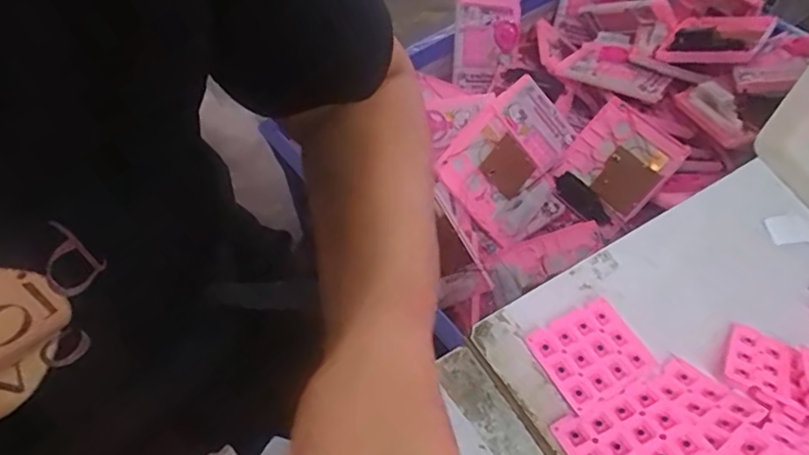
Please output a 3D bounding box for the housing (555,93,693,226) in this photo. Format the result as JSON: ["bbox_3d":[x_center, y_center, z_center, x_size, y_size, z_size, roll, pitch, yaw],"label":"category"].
[{"bbox_3d":[0.312,-0.100,0.812,0.135,0.023,0.131,43,102,26],"label":"housing"}]

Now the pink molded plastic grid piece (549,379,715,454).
[{"bbox_3d":[0.113,0.107,0.283,0.059,0.005,0.048,-26,40,-7],"label":"pink molded plastic grid piece"}]

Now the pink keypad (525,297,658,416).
[{"bbox_3d":[0.105,0.071,0.320,0.056,0.005,0.052,-23,57,-15],"label":"pink keypad"}]

